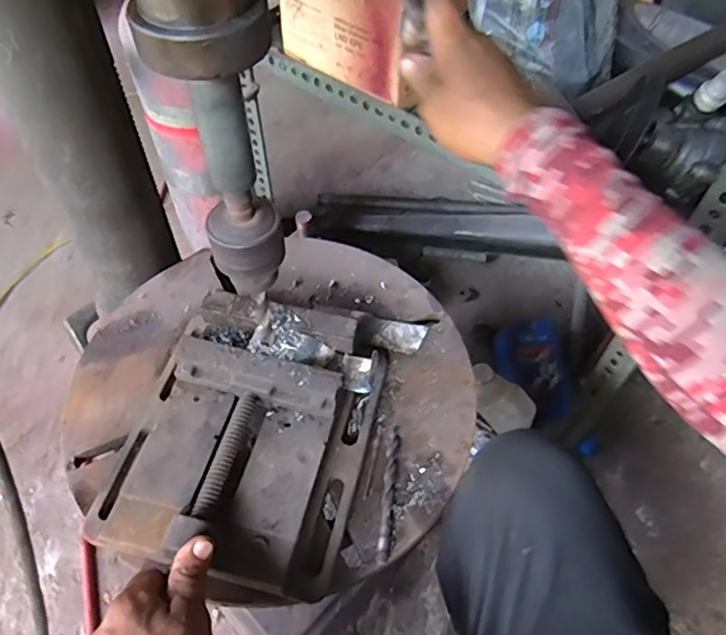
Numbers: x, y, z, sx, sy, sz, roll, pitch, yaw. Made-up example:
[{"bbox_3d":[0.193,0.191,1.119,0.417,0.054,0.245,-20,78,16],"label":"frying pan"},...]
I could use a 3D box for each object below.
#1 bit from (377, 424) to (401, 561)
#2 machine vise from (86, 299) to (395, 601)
[{"bbox_3d":[0.023,0.150,0.515,0.012,0.008,0.118,7,52,4],"label":"bit"},{"bbox_3d":[-0.106,0.098,0.516,0.210,0.070,0.242,11,55,9],"label":"machine vise"}]

